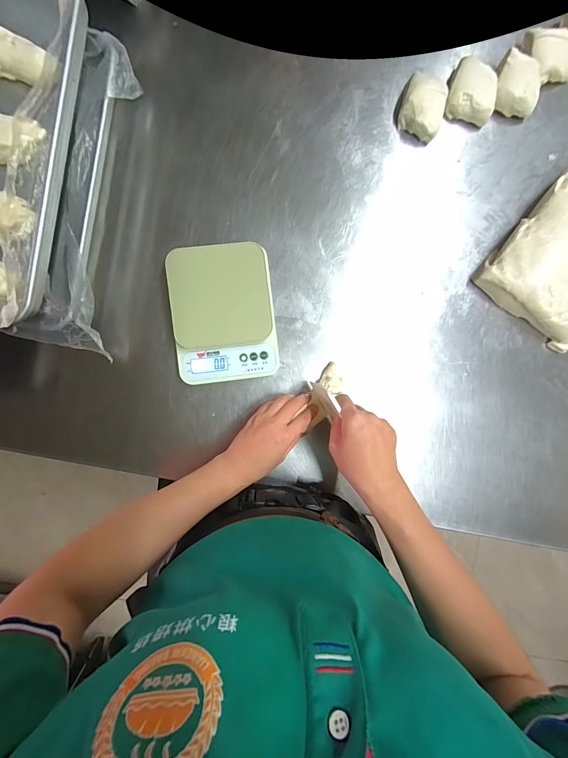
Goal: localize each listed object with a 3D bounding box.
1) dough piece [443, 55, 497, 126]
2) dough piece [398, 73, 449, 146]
[{"bbox_3d":[0.290,-0.440,0.487,0.075,0.042,0.079,13,90,-4],"label":"dough piece"},{"bbox_3d":[0.212,-0.415,0.486,0.061,0.035,0.083,19,89,-4],"label":"dough piece"}]

